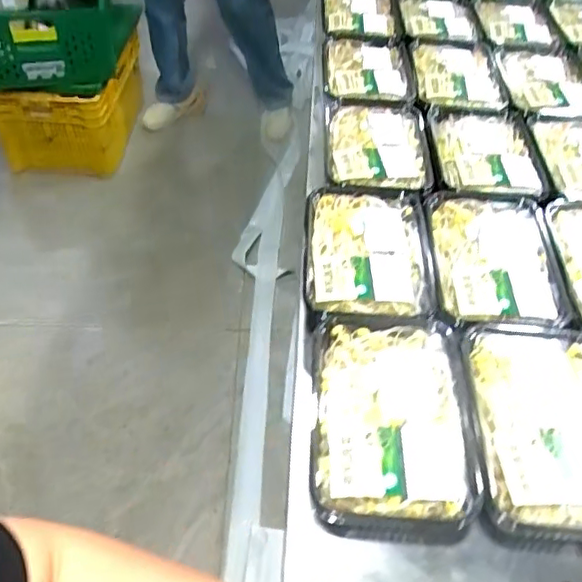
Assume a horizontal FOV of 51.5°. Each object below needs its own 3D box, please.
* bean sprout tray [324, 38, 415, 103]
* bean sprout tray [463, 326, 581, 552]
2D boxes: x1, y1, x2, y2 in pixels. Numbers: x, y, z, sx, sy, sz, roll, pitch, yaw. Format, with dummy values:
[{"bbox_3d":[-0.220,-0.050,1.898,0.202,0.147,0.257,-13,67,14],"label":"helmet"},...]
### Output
[{"bbox_3d":[0.104,-0.296,0.826,0.112,0.026,0.159,-1,48,-2],"label":"bean sprout tray"},{"bbox_3d":[0.205,0.114,0.487,0.123,0.061,0.181,4,48,2],"label":"bean sprout tray"}]

